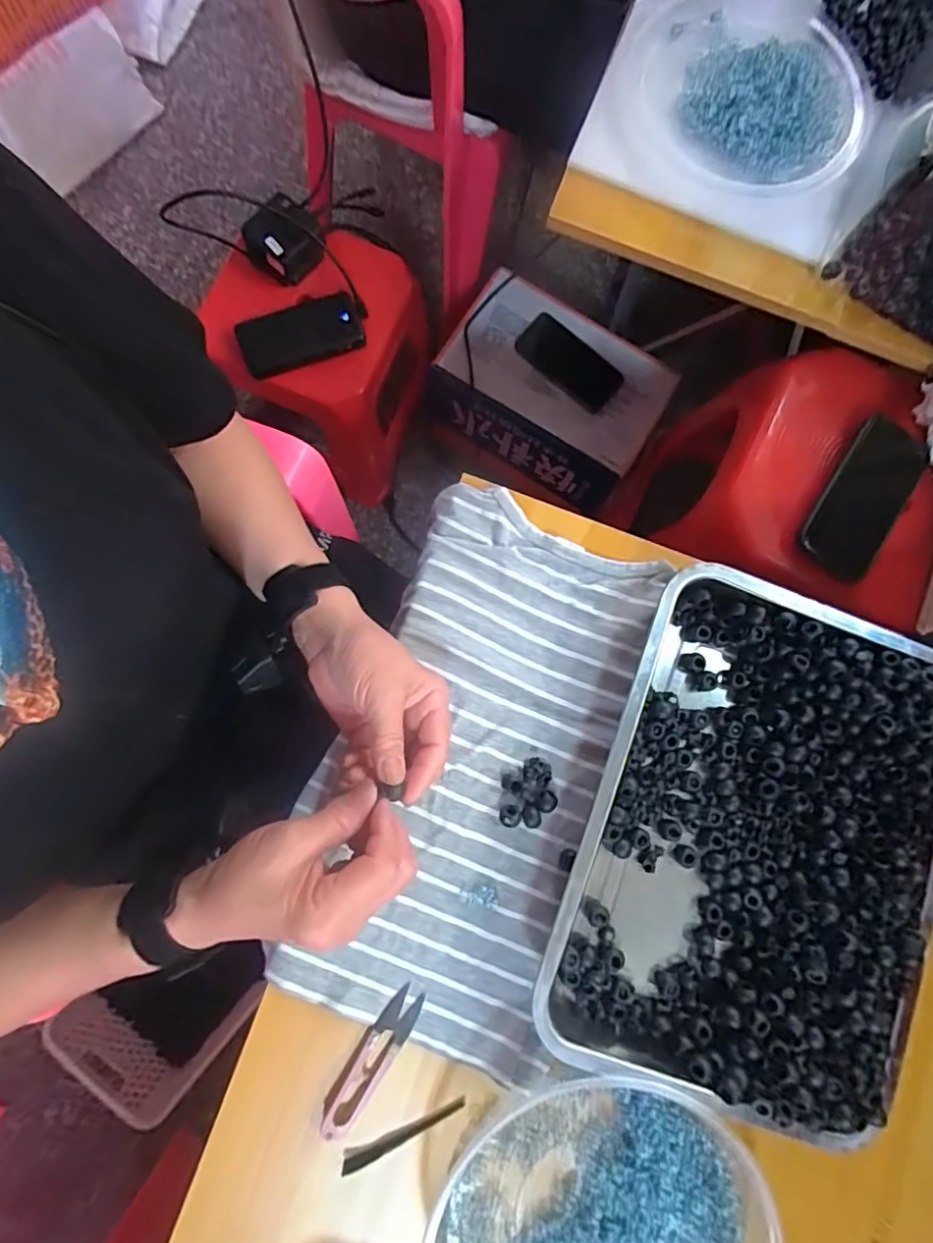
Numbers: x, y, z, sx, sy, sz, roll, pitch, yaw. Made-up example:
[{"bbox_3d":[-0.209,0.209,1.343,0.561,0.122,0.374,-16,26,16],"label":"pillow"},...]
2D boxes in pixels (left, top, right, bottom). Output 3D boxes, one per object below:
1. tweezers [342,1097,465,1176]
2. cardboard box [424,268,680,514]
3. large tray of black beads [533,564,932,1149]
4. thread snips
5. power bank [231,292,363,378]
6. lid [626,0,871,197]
[{"bbox_3d":[-0.042,0.354,0.381,0.087,0.014,0.011,-19,84,-6],"label":"tweezers"},{"bbox_3d":[0.133,-0.363,0.869,0.322,0.134,0.230,36,82,1],"label":"cardboard box"},{"bbox_3d":[0.212,0.152,0.384,0.248,0.042,0.342,21,82,-1],"label":"large tray of black beads"},{"bbox_3d":[-0.064,0.302,0.378,0.023,0.011,0.099,33,82,1],"label":"thread snips"},{"bbox_3d":[-0.218,-0.376,0.725,0.156,0.023,0.080,-19,77,-3],"label":"power bank"},{"bbox_3d":[0.276,-0.521,0.544,0.230,0.041,0.218,0,83,-4],"label":"lid"}]

